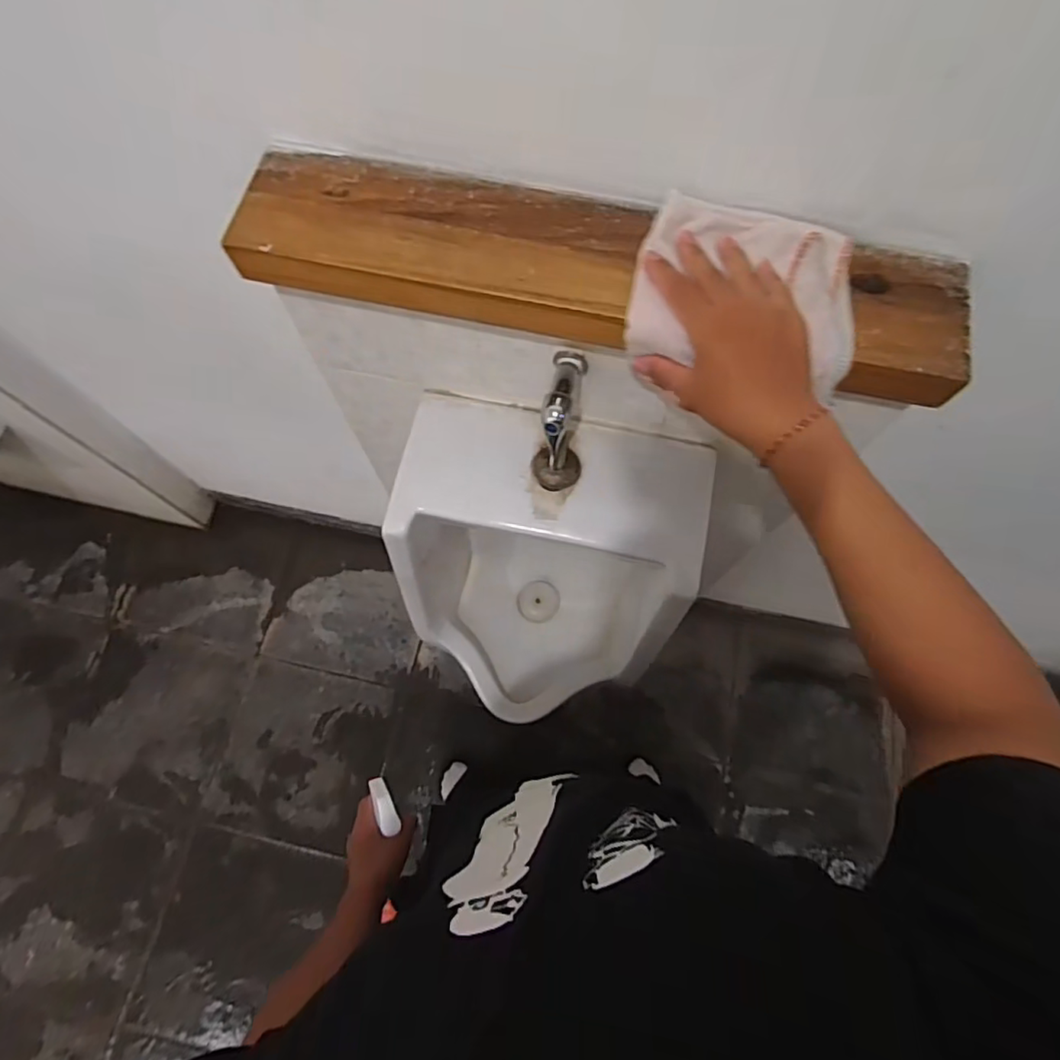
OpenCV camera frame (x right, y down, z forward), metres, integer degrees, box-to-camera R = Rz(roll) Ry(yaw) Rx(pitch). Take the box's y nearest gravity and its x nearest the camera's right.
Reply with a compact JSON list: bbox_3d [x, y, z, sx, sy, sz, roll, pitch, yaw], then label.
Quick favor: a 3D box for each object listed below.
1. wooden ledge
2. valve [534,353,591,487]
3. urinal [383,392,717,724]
[{"bbox_3d":[0.050,-0.210,0.491,0.577,0.036,0.133,11,71,3],"label":"wooden ledge"},{"bbox_3d":[0.032,-0.106,0.598,0.045,0.107,0.099,7,71,2],"label":"valve"},{"bbox_3d":[0.008,0.093,0.846,0.325,0.512,0.292,13,71,4],"label":"urinal"}]

